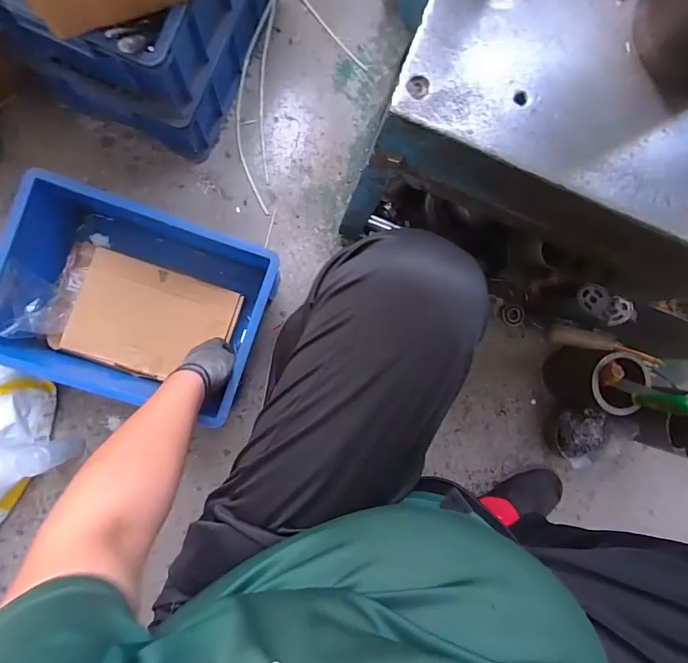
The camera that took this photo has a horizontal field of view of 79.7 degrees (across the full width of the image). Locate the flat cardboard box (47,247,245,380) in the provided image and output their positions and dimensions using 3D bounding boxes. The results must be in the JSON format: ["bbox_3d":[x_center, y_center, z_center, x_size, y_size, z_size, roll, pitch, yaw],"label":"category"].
[{"bbox_3d":[-0.342,-0.017,0.734,0.272,0.027,0.188,18,87,-6],"label":"flat cardboard box"}]

